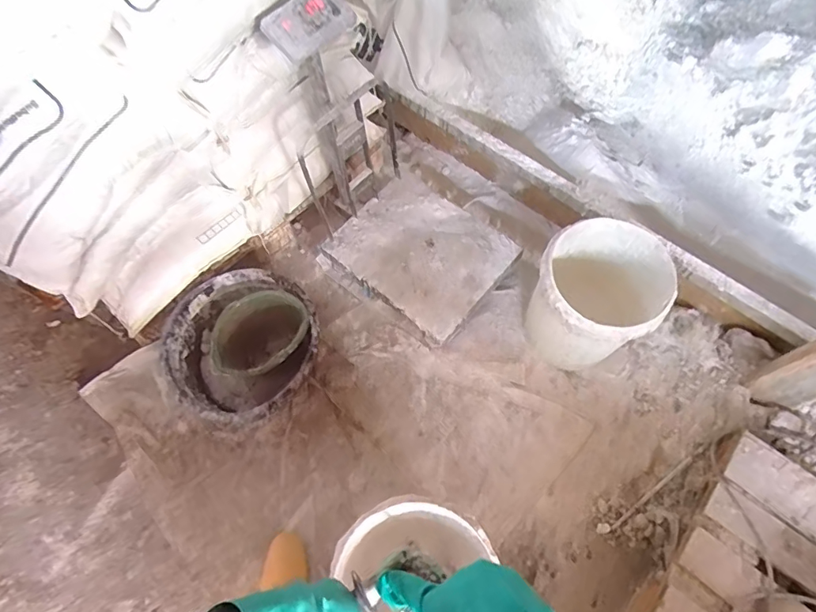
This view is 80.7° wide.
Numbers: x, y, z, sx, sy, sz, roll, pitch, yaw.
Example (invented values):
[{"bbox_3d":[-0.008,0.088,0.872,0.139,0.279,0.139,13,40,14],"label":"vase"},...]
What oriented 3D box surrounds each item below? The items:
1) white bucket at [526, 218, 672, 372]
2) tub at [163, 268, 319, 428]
[{"bbox_3d":[0.488,-0.006,1.305,0.302,0.348,0.315,-1,64,1],"label":"white bucket"},{"bbox_3d":[-0.445,0.123,1.336,0.386,0.170,0.408,-1,63,2],"label":"tub"}]

